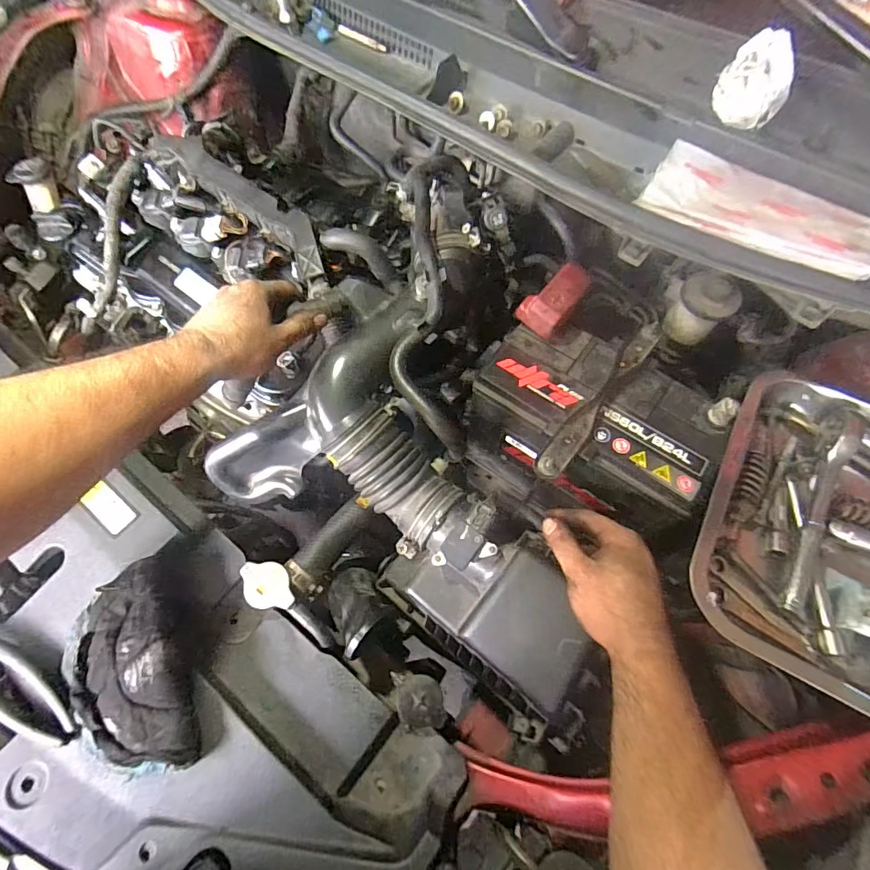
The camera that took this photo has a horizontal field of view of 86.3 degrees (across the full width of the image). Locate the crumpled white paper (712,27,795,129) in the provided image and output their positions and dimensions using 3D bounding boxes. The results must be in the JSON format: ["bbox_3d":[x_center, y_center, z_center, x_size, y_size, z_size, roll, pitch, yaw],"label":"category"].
[{"bbox_3d":[0.265,-0.296,0.386,0.051,0.044,0.065,24,64,9],"label":"crumpled white paper"}]

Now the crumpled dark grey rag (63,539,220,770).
[{"bbox_3d":[-0.268,0.193,0.419,0.123,0.027,0.178,-4,63,-4],"label":"crumpled dark grey rag"}]

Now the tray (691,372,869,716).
[{"bbox_3d":[0.317,0.072,0.369,0.192,0.041,0.252,27,65,11],"label":"tray"}]

